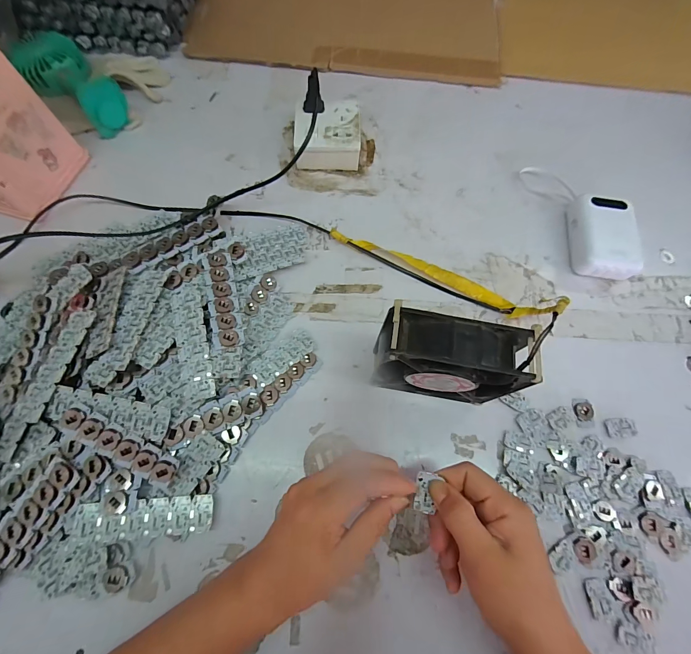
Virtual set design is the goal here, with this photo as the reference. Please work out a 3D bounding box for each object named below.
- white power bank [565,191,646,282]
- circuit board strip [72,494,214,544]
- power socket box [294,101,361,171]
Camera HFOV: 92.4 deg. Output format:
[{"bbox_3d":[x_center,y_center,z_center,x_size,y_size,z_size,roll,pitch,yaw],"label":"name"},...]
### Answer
[{"bbox_3d":[0.315,-0.109,0.407,0.066,0.039,0.108,8,68,1],"label":"white power bank"},{"bbox_3d":[-0.173,0.165,0.286,0.109,0.006,0.029,0,67,-10],"label":"circuit board strip"},{"bbox_3d":[-0.025,-0.262,0.457,0.088,0.045,0.093,1,68,-2],"label":"power socket box"}]

